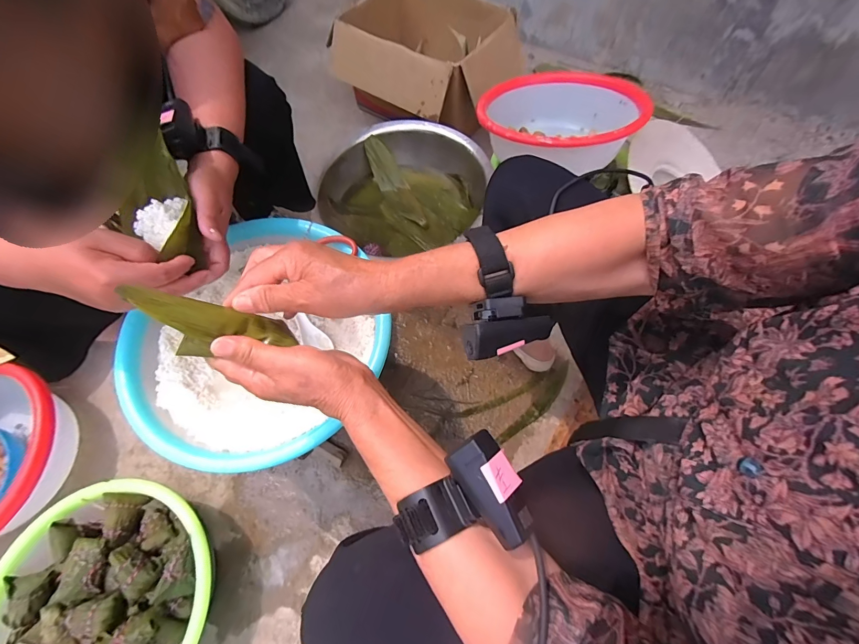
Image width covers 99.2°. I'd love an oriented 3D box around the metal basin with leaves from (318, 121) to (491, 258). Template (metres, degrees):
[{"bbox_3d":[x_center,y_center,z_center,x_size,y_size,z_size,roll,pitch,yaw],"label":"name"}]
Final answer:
[{"bbox_3d":[-0.070,-0.342,0.945,0.405,0.131,0.333,-8,65,-3],"label":"metal basin with leaves"}]

